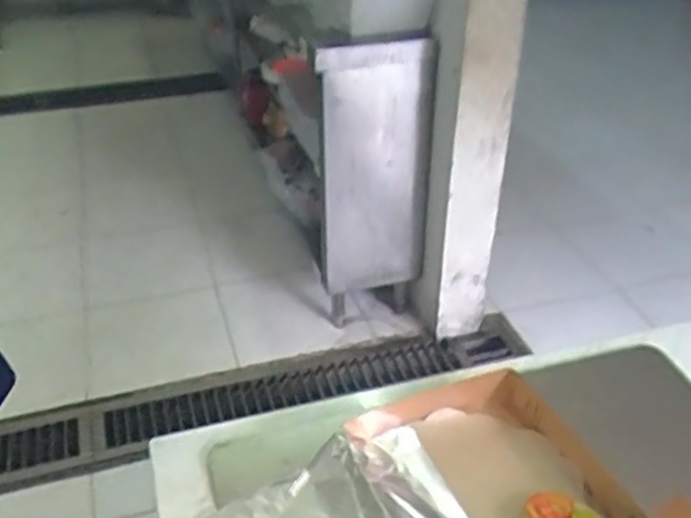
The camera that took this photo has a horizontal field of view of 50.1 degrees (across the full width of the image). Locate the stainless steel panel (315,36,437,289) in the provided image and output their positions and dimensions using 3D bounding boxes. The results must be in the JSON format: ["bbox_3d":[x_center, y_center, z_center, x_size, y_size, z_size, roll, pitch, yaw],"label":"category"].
[{"bbox_3d":[0.067,-0.193,1.858,0.275,0.698,0.107,1,36,2],"label":"stainless steel panel"}]

